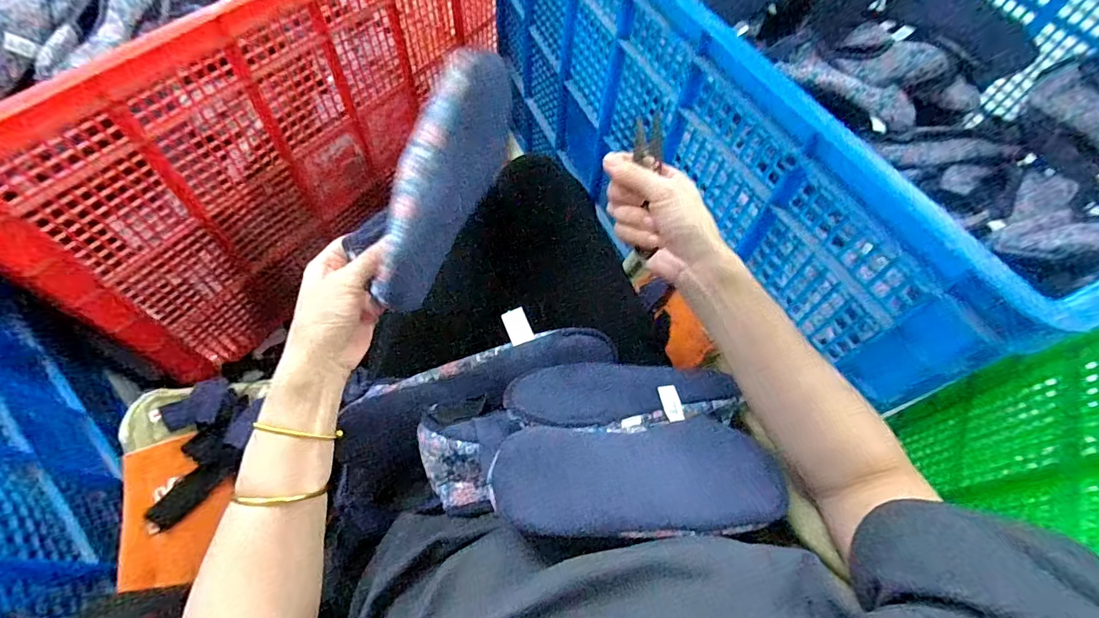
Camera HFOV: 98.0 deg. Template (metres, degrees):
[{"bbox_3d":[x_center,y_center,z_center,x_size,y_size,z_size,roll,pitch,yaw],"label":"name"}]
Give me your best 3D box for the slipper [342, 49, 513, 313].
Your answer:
[{"bbox_3d":[-0.090,-0.110,0.406,0.054,0.085,0.232,16,67,6],"label":"slipper"}]

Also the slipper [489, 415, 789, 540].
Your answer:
[{"bbox_3d":[0.078,0.121,0.349,0.253,0.037,0.085,8,55,-30],"label":"slipper"}]

